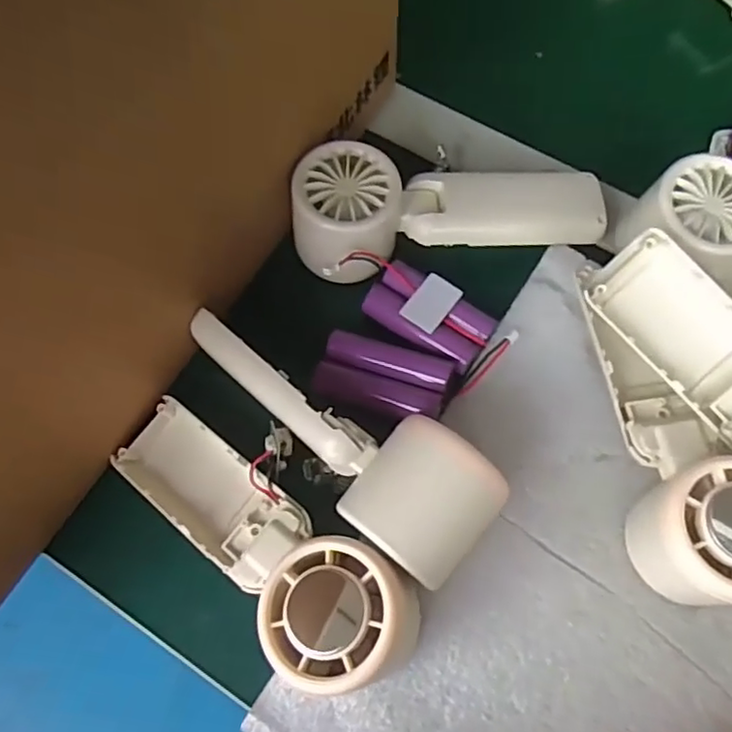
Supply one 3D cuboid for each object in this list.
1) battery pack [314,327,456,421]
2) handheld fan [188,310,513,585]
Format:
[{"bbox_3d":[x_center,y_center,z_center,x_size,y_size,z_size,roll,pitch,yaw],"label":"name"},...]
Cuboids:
[{"bbox_3d":[0.009,0.005,0.316,0.064,0.019,0.032,19,71,8],"label":"battery pack"},{"bbox_3d":[-0.020,0.029,0.280,0.163,0.047,0.056,34,74,12],"label":"handheld fan"}]

